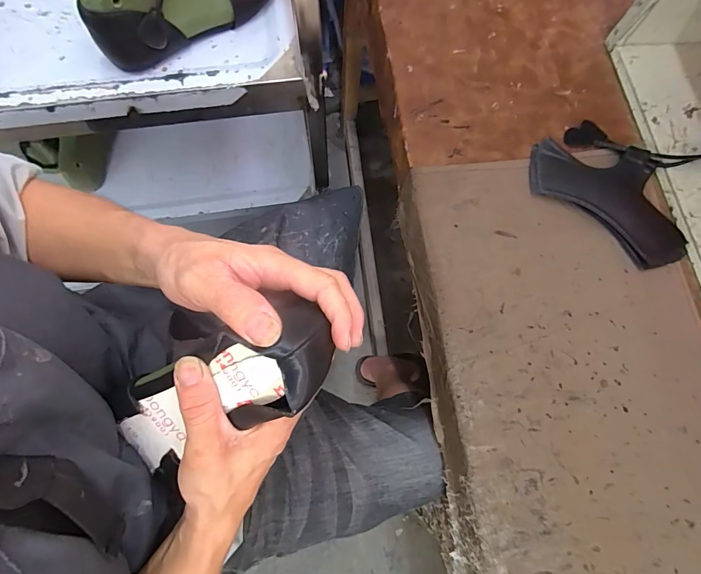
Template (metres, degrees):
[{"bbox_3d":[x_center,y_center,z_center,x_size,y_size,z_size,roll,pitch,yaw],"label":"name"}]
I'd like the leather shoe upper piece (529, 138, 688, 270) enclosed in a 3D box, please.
[{"bbox_3d":[0.304,-0.111,0.441,0.194,0.014,0.114,37,77,8],"label":"leather shoe upper piece"}]

